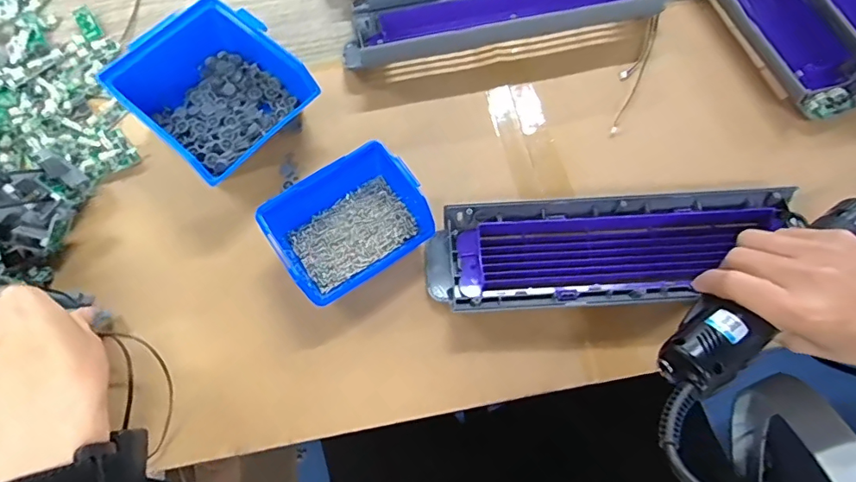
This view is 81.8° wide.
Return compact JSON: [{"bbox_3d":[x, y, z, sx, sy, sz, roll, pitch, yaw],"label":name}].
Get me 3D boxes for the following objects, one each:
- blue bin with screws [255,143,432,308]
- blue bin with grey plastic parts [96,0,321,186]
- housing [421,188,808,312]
[{"bbox_3d":[-0.059,-0.014,0.370,0.109,0.037,0.081,-33,71,-11],"label":"blue bin with screws"},{"bbox_3d":[-0.170,-0.119,0.402,0.115,0.058,0.131,-42,73,-14],"label":"blue bin with grey plastic parts"},{"bbox_3d":[0.140,0.008,0.374,0.276,0.022,0.081,-4,68,0],"label":"housing"}]

